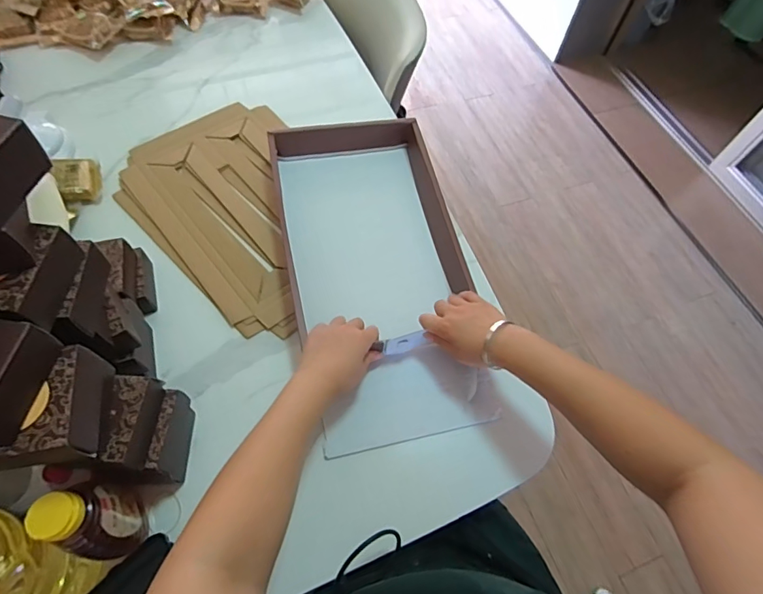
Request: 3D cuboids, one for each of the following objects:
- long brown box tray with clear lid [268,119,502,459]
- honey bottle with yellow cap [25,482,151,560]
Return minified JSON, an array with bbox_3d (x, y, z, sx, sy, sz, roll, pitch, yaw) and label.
[{"bbox_3d":[-0.008,-0.048,0.675,0.248,0.072,0.510,-11,69,-10],"label":"long brown box tray with clear lid"},{"bbox_3d":[-0.287,0.228,0.462,0.059,0.147,0.050,42,67,17],"label":"honey bottle with yellow cap"}]

